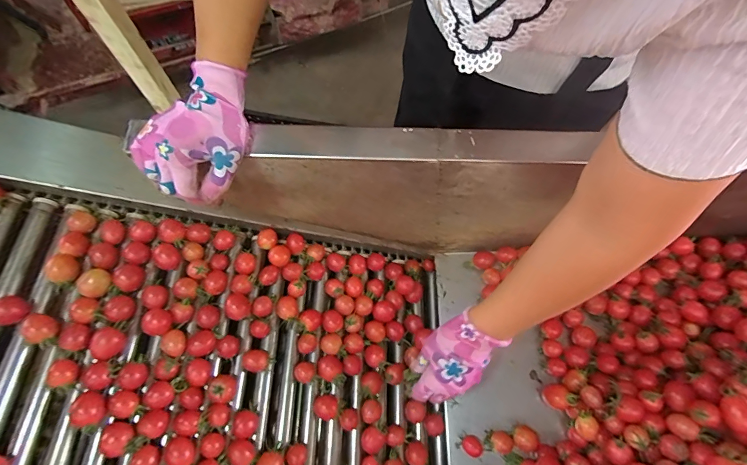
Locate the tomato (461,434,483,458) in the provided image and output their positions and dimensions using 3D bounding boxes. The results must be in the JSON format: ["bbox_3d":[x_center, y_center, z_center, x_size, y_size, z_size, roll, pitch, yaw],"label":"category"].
[{"bbox_3d":[0.127,0.276,0.484,0.026,0.019,0.025,1,63,-2],"label":"tomato"}]

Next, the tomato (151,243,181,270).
[{"bbox_3d":[-0.259,0.030,0.466,0.030,0.022,0.029,1,63,-2],"label":"tomato"}]

